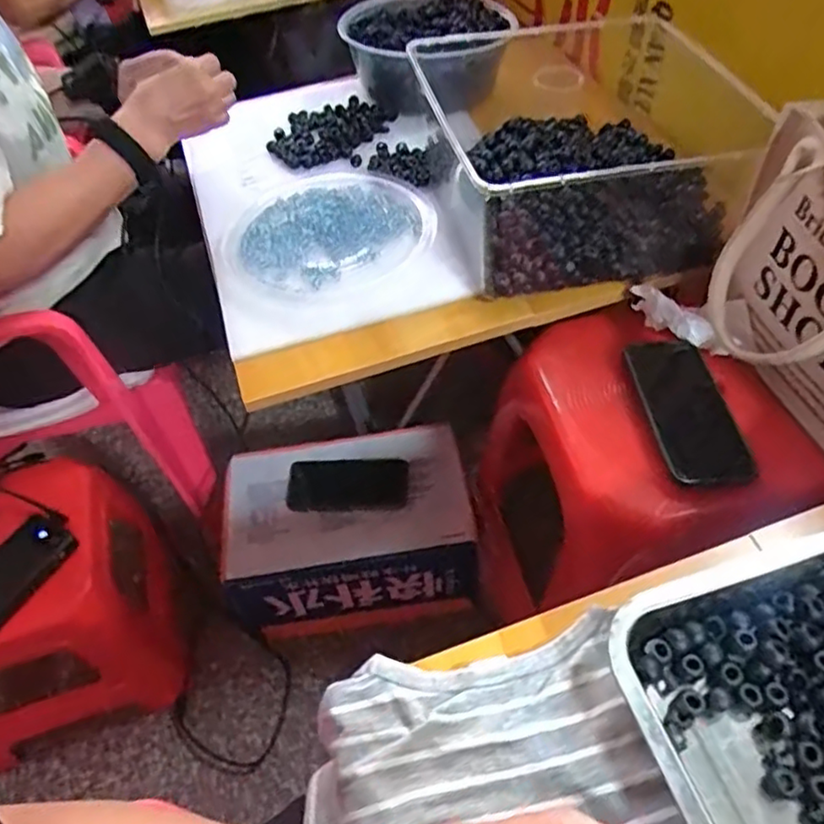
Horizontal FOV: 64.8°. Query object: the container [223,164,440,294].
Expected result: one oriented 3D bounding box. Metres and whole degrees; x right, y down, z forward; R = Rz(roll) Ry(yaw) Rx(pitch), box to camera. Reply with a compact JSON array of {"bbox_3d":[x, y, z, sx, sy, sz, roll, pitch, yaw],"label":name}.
[{"bbox_3d":[-0.089,-0.209,0.738,0.223,0.030,0.218,-34,57,-20],"label":"container"}]

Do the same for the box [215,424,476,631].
[{"bbox_3d":[-0.088,0.170,0.920,0.329,0.157,0.222,-10,52,-3],"label":"box"}]

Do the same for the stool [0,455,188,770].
[{"bbox_3d":[-0.466,0.247,0.859,0.253,0.271,0.267,-14,52,-6],"label":"stool"}]

